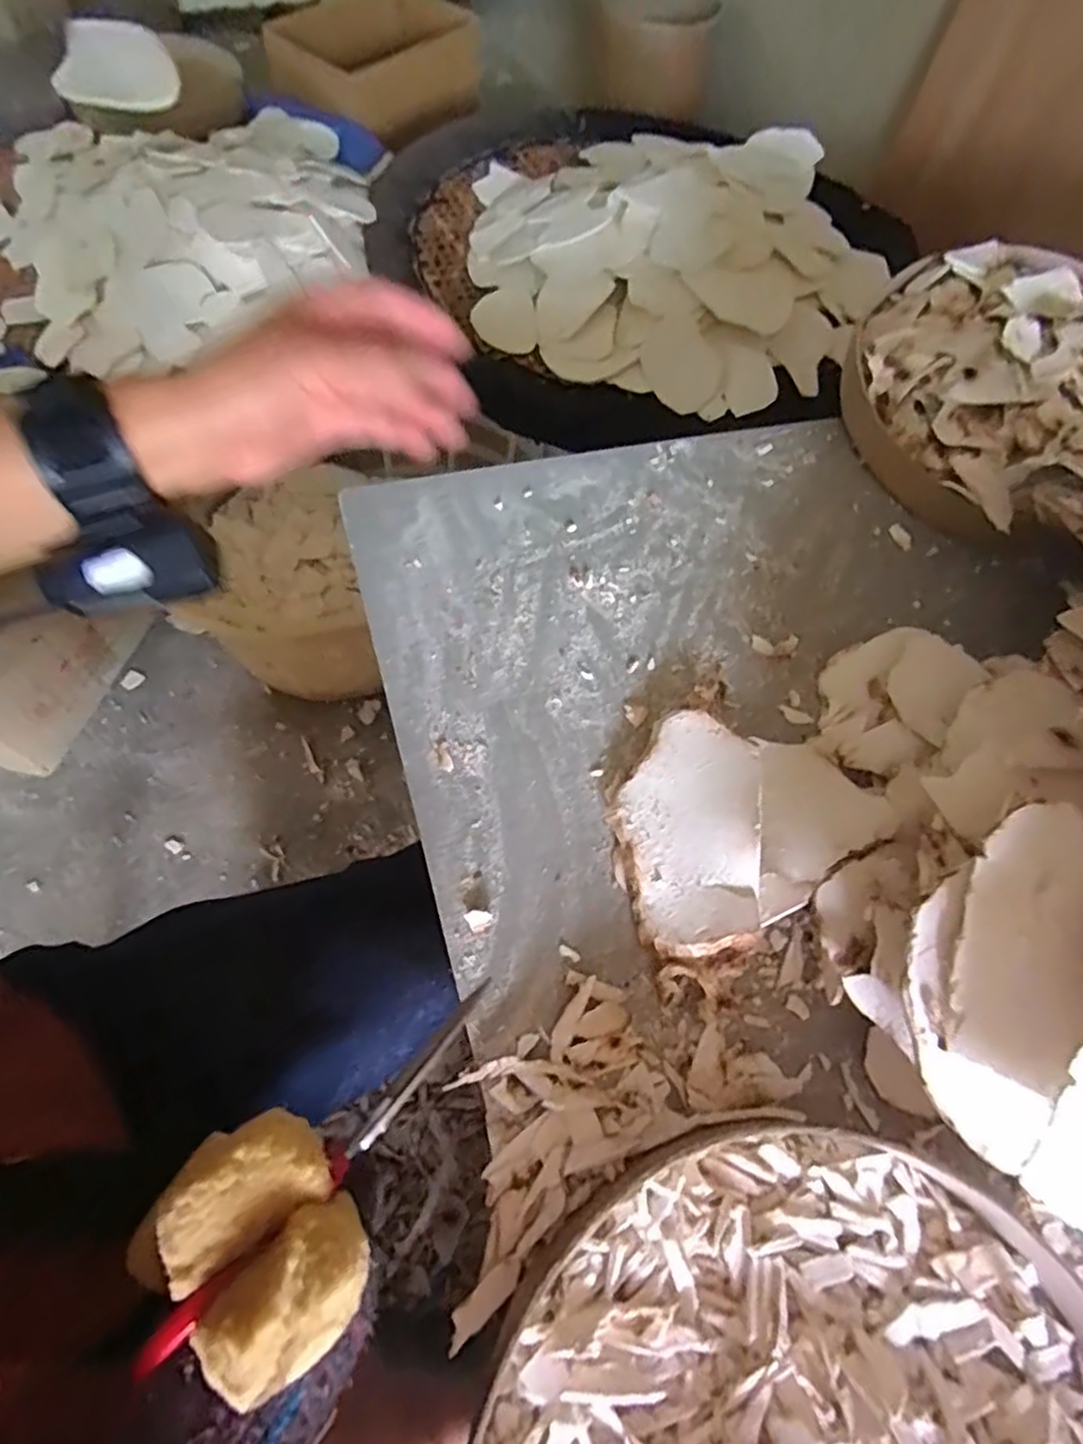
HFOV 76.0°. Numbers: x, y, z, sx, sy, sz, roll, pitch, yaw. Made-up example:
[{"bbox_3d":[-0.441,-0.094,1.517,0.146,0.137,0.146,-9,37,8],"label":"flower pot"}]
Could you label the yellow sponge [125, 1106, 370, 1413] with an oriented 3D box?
[{"bbox_3d":[-0.102,0.189,0.252,0.078,0.035,0.062,38,68,14],"label":"yellow sponge"}]

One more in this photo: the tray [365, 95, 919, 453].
[{"bbox_3d":[0.133,-0.808,1.116,0.757,0.159,0.784,1,64,-3],"label":"tray"}]

